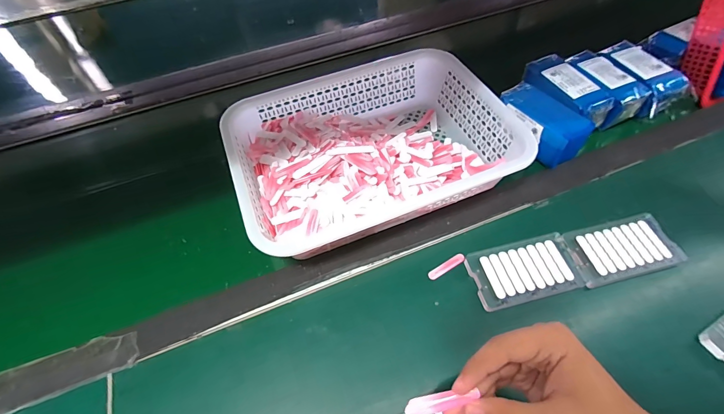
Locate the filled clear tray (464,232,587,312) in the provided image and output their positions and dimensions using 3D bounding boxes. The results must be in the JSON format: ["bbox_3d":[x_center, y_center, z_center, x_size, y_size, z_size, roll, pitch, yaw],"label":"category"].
[{"bbox_3d":[0.189,0.073,0.406,0.121,0.008,0.069,-14,55,-6],"label":"filled clear tray"}]

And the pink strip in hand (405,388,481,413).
[{"bbox_3d":[0.056,0.139,0.248,0.051,0.006,0.012,-13,55,0],"label":"pink strip in hand"}]

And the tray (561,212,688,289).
[{"bbox_3d":[0.310,0.050,0.420,0.127,0.013,0.071,-14,55,-6],"label":"tray"}]

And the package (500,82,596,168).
[{"bbox_3d":[0.262,-0.122,0.515,0.074,0.052,0.131,-33,59,-18],"label":"package"}]

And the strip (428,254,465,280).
[{"bbox_3d":[0.102,0.071,0.420,0.051,0.004,0.011,-30,58,-16],"label":"strip"}]

